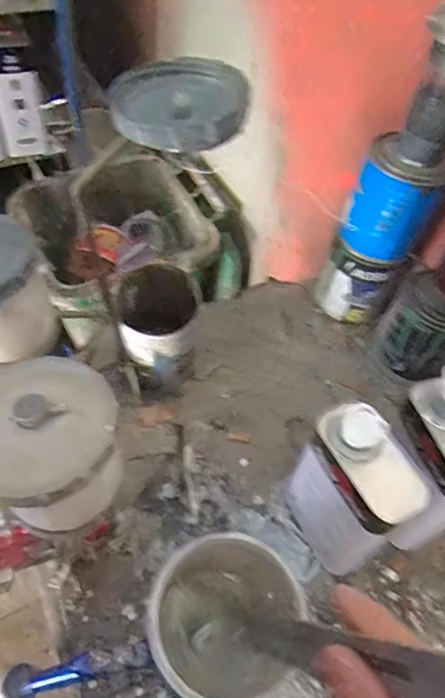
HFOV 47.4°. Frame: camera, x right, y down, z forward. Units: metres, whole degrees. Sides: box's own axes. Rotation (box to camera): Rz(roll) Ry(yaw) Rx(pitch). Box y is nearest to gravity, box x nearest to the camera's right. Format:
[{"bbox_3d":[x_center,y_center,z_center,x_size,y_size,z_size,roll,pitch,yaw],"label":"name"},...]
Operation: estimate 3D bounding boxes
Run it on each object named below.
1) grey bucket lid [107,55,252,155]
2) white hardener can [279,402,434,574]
[{"bbox_3d":[-0.030,-0.184,0.381,0.104,0.025,0.090,-9,55,-11],"label":"grey bucket lid"},{"bbox_3d":[0.124,0.148,0.519,0.071,0.206,0.112,-21,59,-19],"label":"white hardener can"}]

